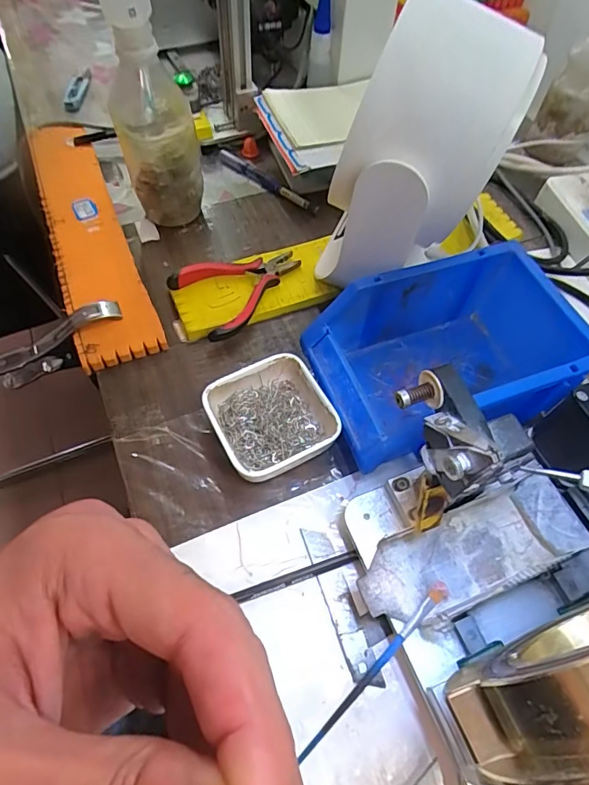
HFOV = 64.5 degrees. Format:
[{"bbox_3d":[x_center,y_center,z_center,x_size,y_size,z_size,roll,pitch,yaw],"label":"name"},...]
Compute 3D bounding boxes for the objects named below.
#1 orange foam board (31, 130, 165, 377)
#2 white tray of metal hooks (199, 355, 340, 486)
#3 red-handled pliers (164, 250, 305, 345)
[{"bbox_3d":[-0.212,-0.173,0.462,0.067,0.015,0.363,-20,62,-14],"label":"orange foam board"},{"bbox_3d":[-0.017,0.022,0.343,0.079,0.034,0.082,-24,64,-16],"label":"white tray of metal hooks"},{"bbox_3d":[-0.044,-0.096,0.411,0.109,0.016,0.073,-32,67,-19],"label":"red-handled pliers"}]

